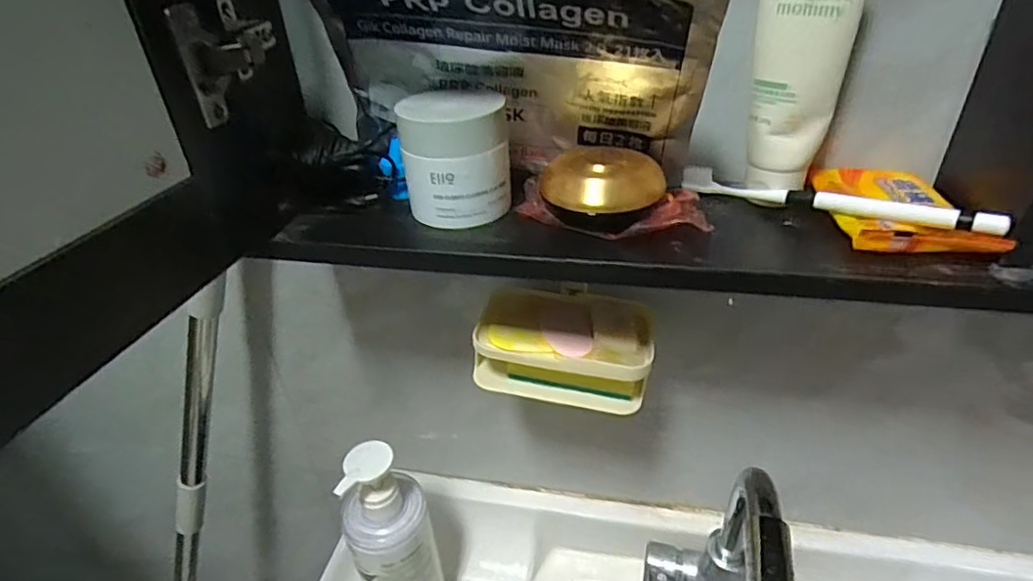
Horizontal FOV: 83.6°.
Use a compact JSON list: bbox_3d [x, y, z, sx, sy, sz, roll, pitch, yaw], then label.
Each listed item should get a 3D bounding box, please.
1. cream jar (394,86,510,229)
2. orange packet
[{"bbox_3d":[-0.040,-0.088,0.386,0.068,0.072,0.064,-7,34,-5],"label":"cream jar"},{"bbox_3d":[0.226,-0.050,0.349,0.071,0.014,0.105,-1,34,4],"label":"orange packet"}]

